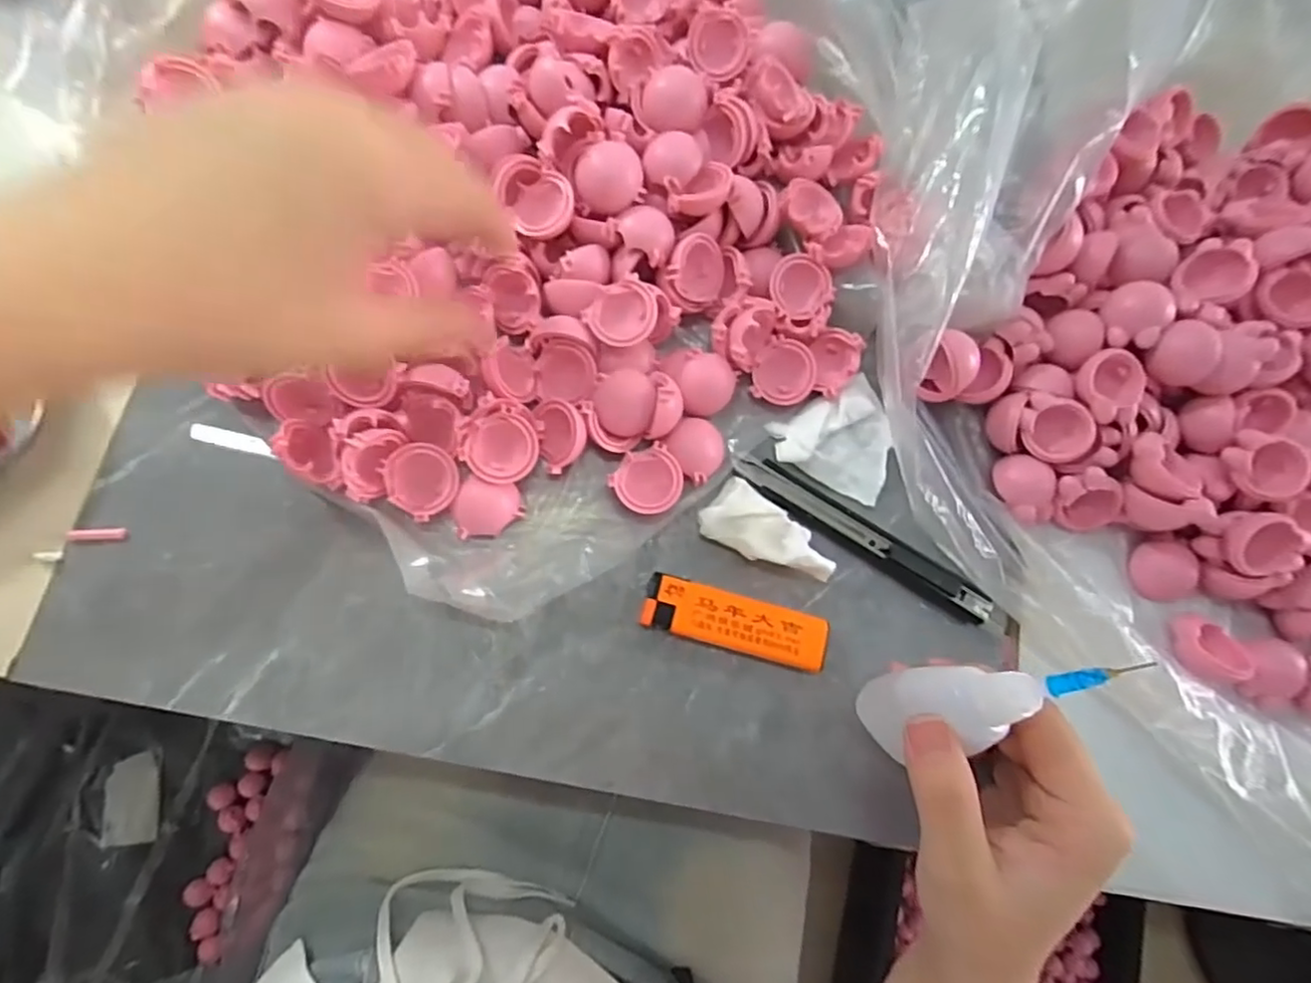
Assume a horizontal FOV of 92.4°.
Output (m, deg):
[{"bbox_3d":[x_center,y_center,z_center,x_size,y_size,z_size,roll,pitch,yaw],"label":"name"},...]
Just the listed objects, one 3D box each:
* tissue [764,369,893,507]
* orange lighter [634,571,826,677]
[{"bbox_3d":[0.088,-0.029,0.300,0.056,0.014,0.051,25,76,-4],"label":"tissue"},{"bbox_3d":[0.034,0.057,0.274,0.080,0.013,0.025,17,77,-6],"label":"orange lighter"}]

